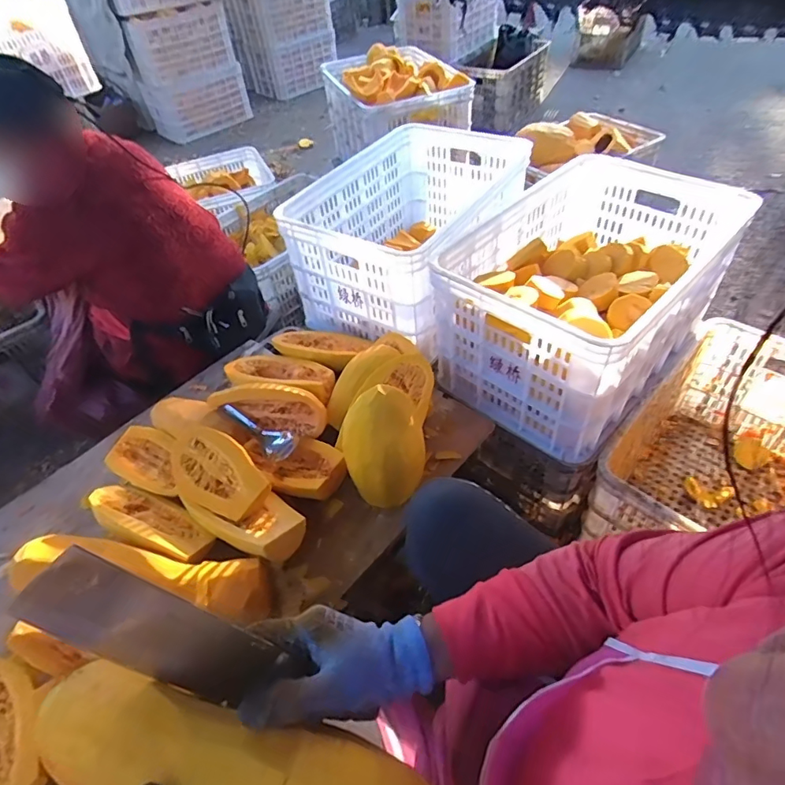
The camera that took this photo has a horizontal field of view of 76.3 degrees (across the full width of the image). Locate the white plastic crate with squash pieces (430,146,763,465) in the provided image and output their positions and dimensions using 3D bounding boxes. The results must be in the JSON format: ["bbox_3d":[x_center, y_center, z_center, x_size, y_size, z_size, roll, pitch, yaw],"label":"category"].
[{"bbox_3d":[0.370,-0.196,0.985,0.377,0.287,0.551,32,58,29],"label":"white plastic crate with squash pieces"}]

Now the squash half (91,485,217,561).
[{"bbox_3d":[-0.400,0.225,0.810,0.223,0.058,0.101,20,15,20],"label":"squash half"}]

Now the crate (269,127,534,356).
[{"bbox_3d":[0.054,-0.386,1.184,0.384,0.261,0.581,20,52,22],"label":"crate"}]

